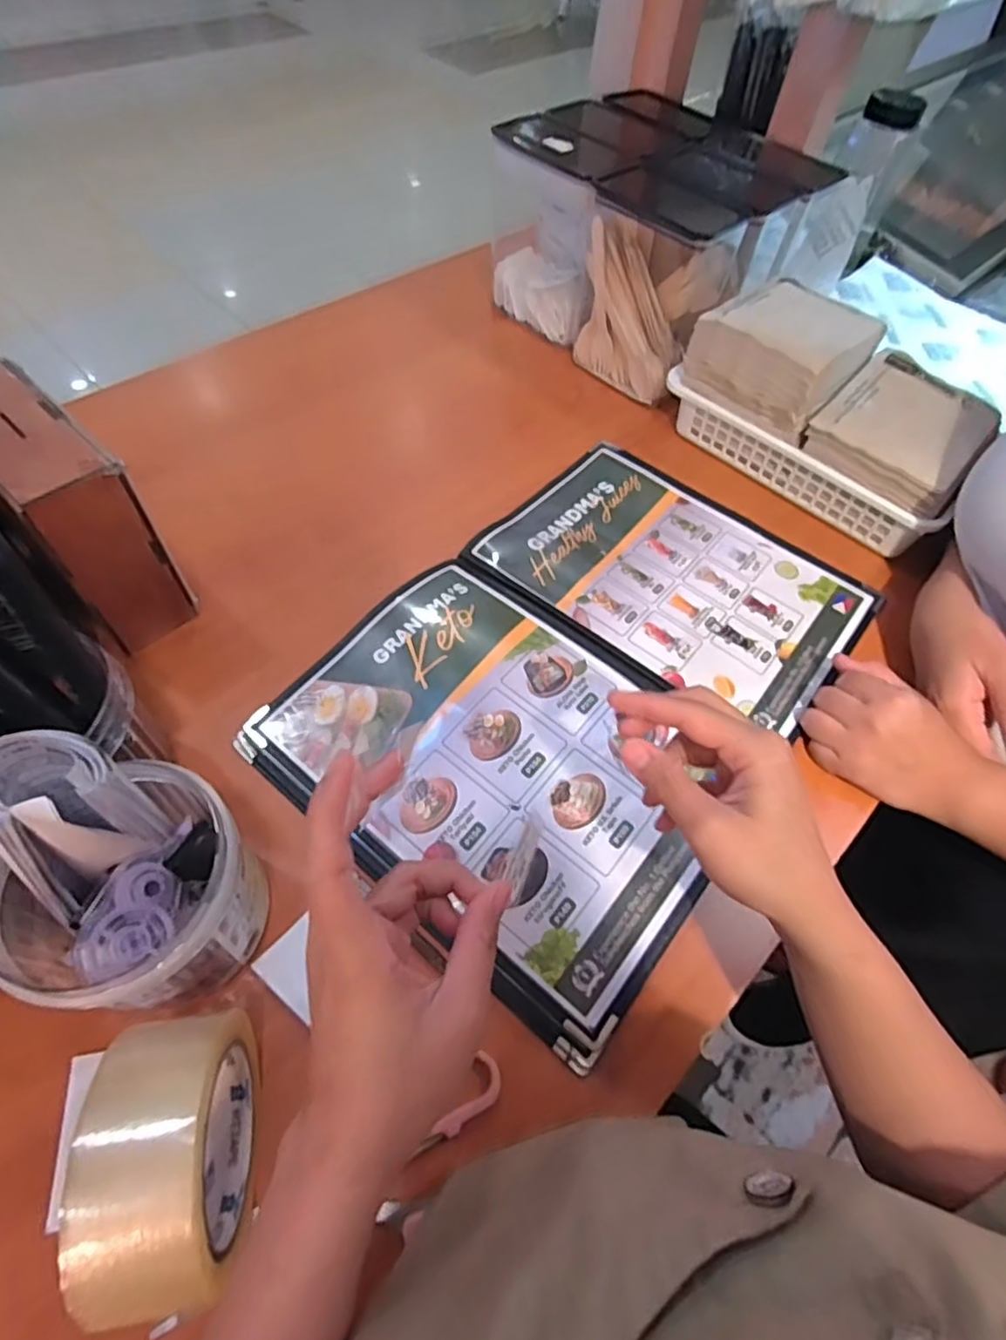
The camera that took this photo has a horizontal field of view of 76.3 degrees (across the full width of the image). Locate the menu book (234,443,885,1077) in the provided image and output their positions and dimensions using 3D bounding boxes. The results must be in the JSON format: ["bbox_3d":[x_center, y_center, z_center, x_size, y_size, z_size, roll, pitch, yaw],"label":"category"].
[{"bbox_3d":[0.076,-0.014,0.511,0.312,0.021,0.466,37,62,18],"label":"menu book"}]

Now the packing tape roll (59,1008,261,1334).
[{"bbox_3d":[-0.146,0.217,0.292,0.050,0.115,0.100,-8,58,-10],"label":"packing tape roll"}]

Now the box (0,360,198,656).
[{"bbox_3d":[-0.312,-0.112,0.463,0.147,0.155,0.066,39,62,19],"label":"box"}]

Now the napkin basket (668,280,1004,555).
[{"bbox_3d":[0.324,-0.256,0.626,0.279,0.119,0.151,41,63,20],"label":"napkin basket"}]

